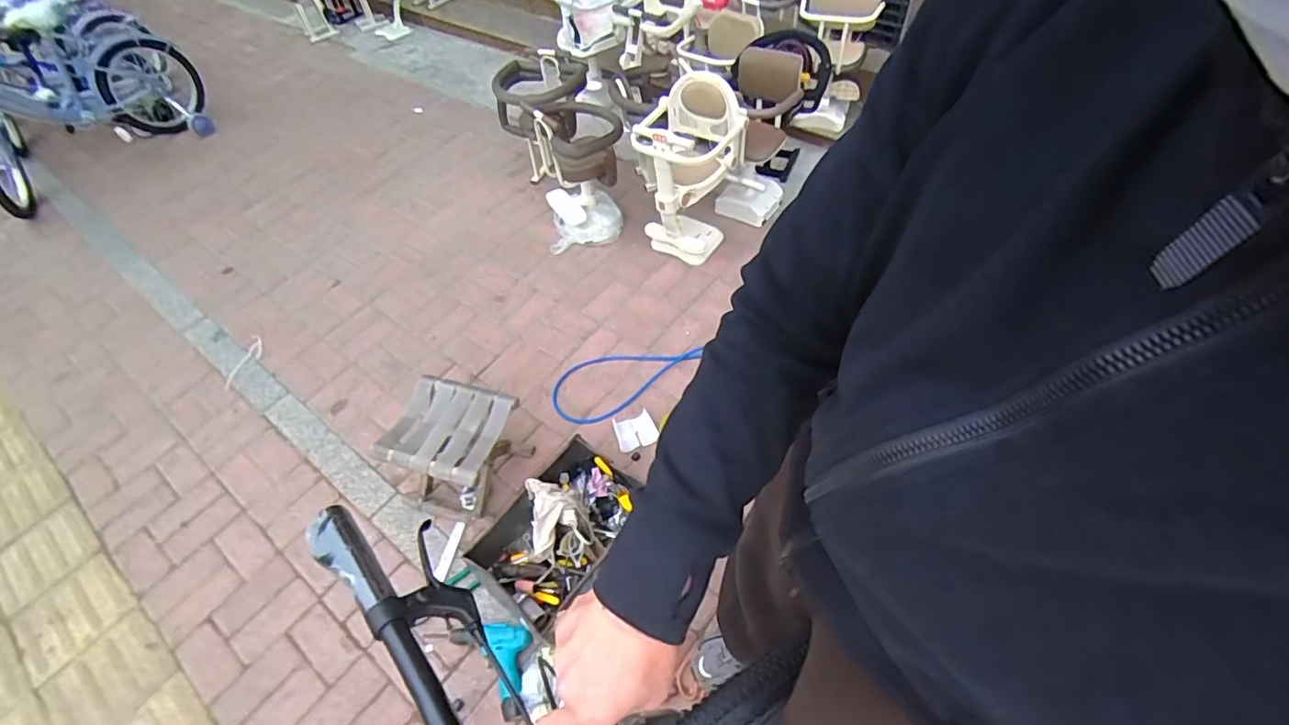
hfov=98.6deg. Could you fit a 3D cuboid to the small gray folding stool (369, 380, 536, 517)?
[{"bbox_3d":[-0.485,0.236,1.465,0.275,0.257,0.270,12,53,15],"label":"small gray folding stool"}]

